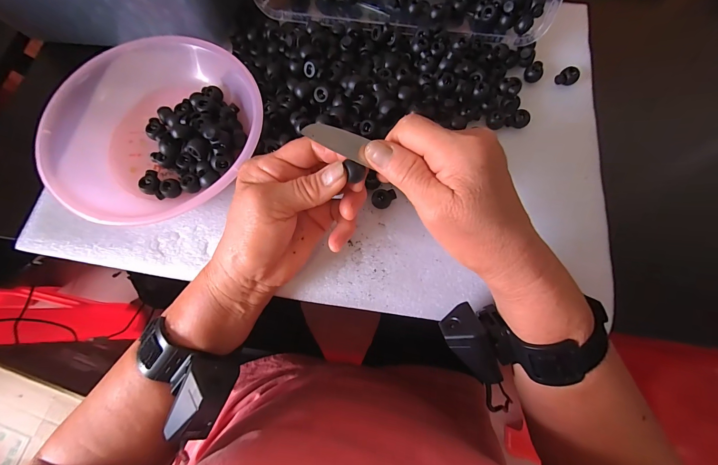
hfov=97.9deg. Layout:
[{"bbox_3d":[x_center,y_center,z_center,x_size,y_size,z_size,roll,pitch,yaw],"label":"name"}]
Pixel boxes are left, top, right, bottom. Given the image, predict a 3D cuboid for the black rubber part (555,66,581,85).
[{"bbox_3d":[0.217,-0.161,0.324,0.023,0.013,0.015,-25,75,-7],"label":"black rubber part"}]

